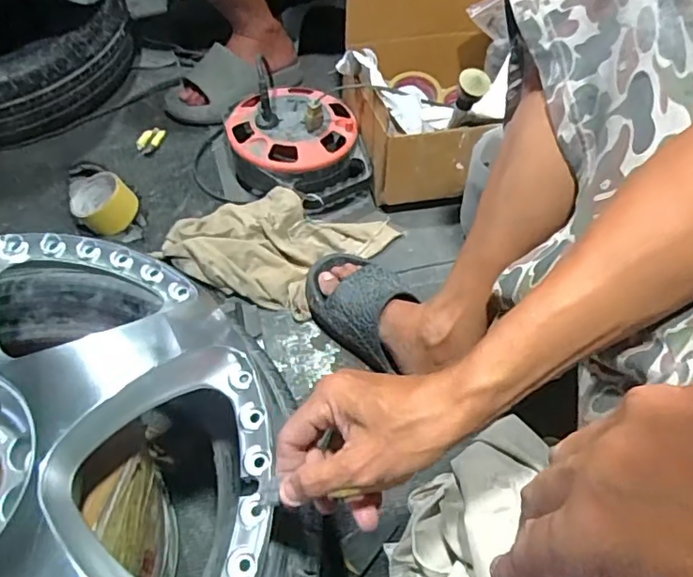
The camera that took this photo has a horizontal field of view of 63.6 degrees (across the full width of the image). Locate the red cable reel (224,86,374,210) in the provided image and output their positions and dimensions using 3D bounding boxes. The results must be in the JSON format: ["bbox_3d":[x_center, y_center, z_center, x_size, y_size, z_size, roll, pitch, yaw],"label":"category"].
[{"bbox_3d":[-0.072,-0.229,0.896,0.236,0.113,0.188,33,57,21],"label":"red cable reel"}]

